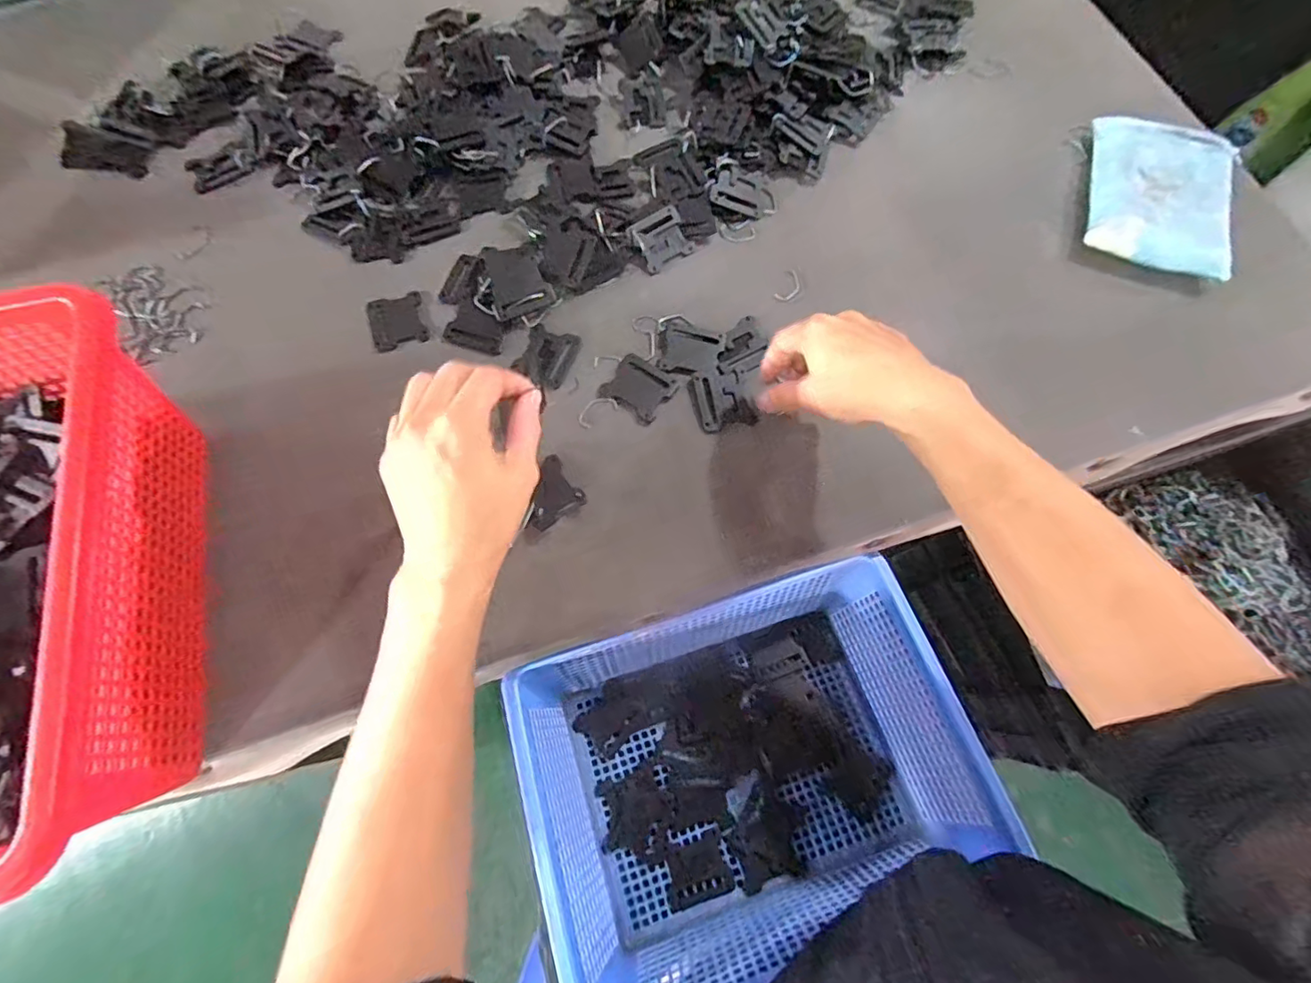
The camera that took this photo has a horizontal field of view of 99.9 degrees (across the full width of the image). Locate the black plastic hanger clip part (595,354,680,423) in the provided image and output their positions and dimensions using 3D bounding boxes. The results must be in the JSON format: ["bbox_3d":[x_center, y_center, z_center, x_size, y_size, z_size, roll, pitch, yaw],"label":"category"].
[{"bbox_3d":[-0.013,-0.082,0.432,0.050,0.004,0.046,34,74,11],"label":"black plastic hanger clip part"}]

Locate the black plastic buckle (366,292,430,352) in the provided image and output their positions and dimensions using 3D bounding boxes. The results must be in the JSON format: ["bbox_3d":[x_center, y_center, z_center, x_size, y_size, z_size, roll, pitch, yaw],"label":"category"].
[{"bbox_3d":[-0.213,-0.140,0.453,0.043,0.004,0.049,-17,72,-6],"label":"black plastic buckle"}]

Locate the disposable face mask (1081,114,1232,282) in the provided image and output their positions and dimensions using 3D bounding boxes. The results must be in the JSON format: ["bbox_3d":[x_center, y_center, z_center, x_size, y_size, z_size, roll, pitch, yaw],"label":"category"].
[{"bbox_3d":[0.449,-0.265,0.489,0.109,0.018,0.161,18,71,6],"label":"disposable face mask"}]

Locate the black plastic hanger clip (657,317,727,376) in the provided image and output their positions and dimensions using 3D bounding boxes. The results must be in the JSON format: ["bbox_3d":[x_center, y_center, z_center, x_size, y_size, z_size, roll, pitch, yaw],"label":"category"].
[{"bbox_3d":[0.025,-0.115,0.442,0.054,0.004,0.046,20,72,7],"label":"black plastic hanger clip"}]

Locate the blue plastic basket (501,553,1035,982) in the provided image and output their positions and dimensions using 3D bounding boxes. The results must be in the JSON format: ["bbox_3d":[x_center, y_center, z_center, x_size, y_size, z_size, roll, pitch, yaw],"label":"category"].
[{"bbox_3d":[0.067,0.204,0.413,0.297,0.106,0.217,-17,72,-6],"label":"blue plastic basket"}]

